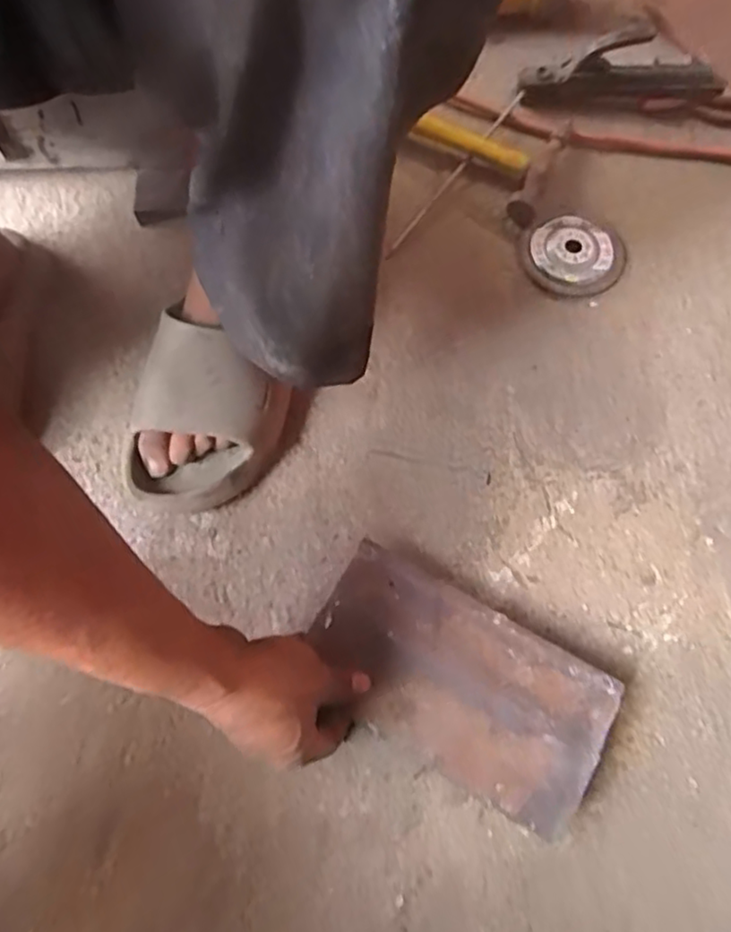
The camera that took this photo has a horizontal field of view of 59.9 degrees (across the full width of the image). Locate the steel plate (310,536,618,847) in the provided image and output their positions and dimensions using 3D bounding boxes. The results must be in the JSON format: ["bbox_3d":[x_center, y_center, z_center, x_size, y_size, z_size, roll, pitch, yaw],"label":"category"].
[{"bbox_3d":[0.063,0.150,0.448,0.209,0.010,0.114,29,74,9],"label":"steel plate"}]

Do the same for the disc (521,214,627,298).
[{"bbox_3d":[0.190,-0.192,0.580,0.087,0.007,0.081,0,72,-1],"label":"disc"}]

